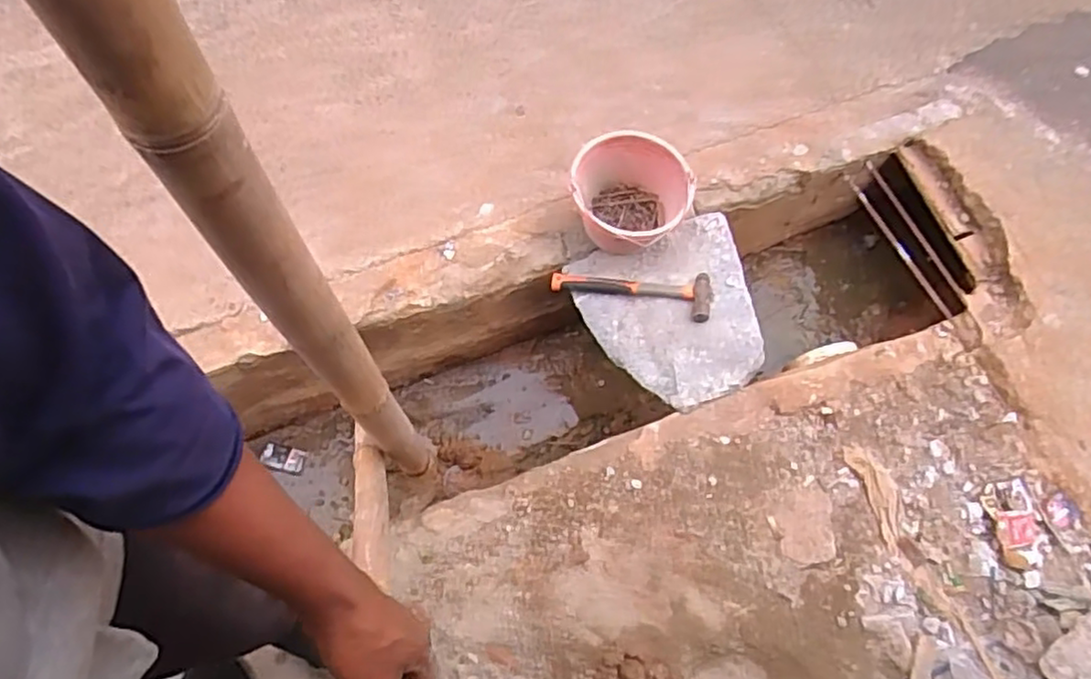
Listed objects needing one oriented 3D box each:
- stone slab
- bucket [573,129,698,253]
[{"bbox_3d":[0.277,-0.055,1.430,0.370,0.080,0.394,-18,69,-8],"label":"stone slab"},{"bbox_3d":[0.172,-0.285,1.433,0.248,0.176,0.244,0,67,-1],"label":"bucket"}]

